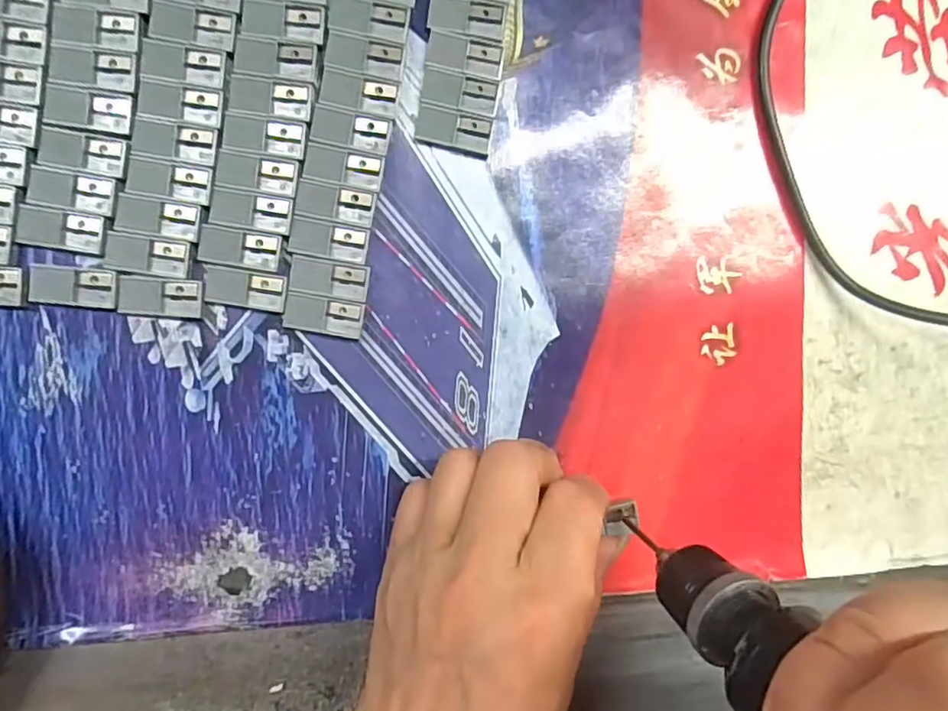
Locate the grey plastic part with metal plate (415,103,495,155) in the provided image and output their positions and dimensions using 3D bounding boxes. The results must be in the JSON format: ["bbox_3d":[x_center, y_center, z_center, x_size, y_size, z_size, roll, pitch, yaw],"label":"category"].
[{"bbox_3d":[-0.007,-0.084,0.225,0.028,0.004,0.013,10,92,-9],"label":"grey plastic part with metal plate"}]

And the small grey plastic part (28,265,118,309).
[{"bbox_3d":[-0.139,-0.023,0.211,0.028,0.004,0.013,4,93,-9],"label":"small grey plastic part"}]

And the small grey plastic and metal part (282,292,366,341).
[{"bbox_3d":[-0.055,-0.015,0.224,0.028,0.004,0.013,10,92,-9],"label":"small grey plastic and metal part"}]

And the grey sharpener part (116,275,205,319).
[{"bbox_3d":[-0.111,-0.021,0.215,0.028,0.004,0.014,4,93,-9],"label":"grey sharpener part"}]

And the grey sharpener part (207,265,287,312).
[{"bbox_3d":[-0.082,-0.024,0.220,0.028,0.004,0.013,9,92,-9],"label":"grey sharpener part"}]

